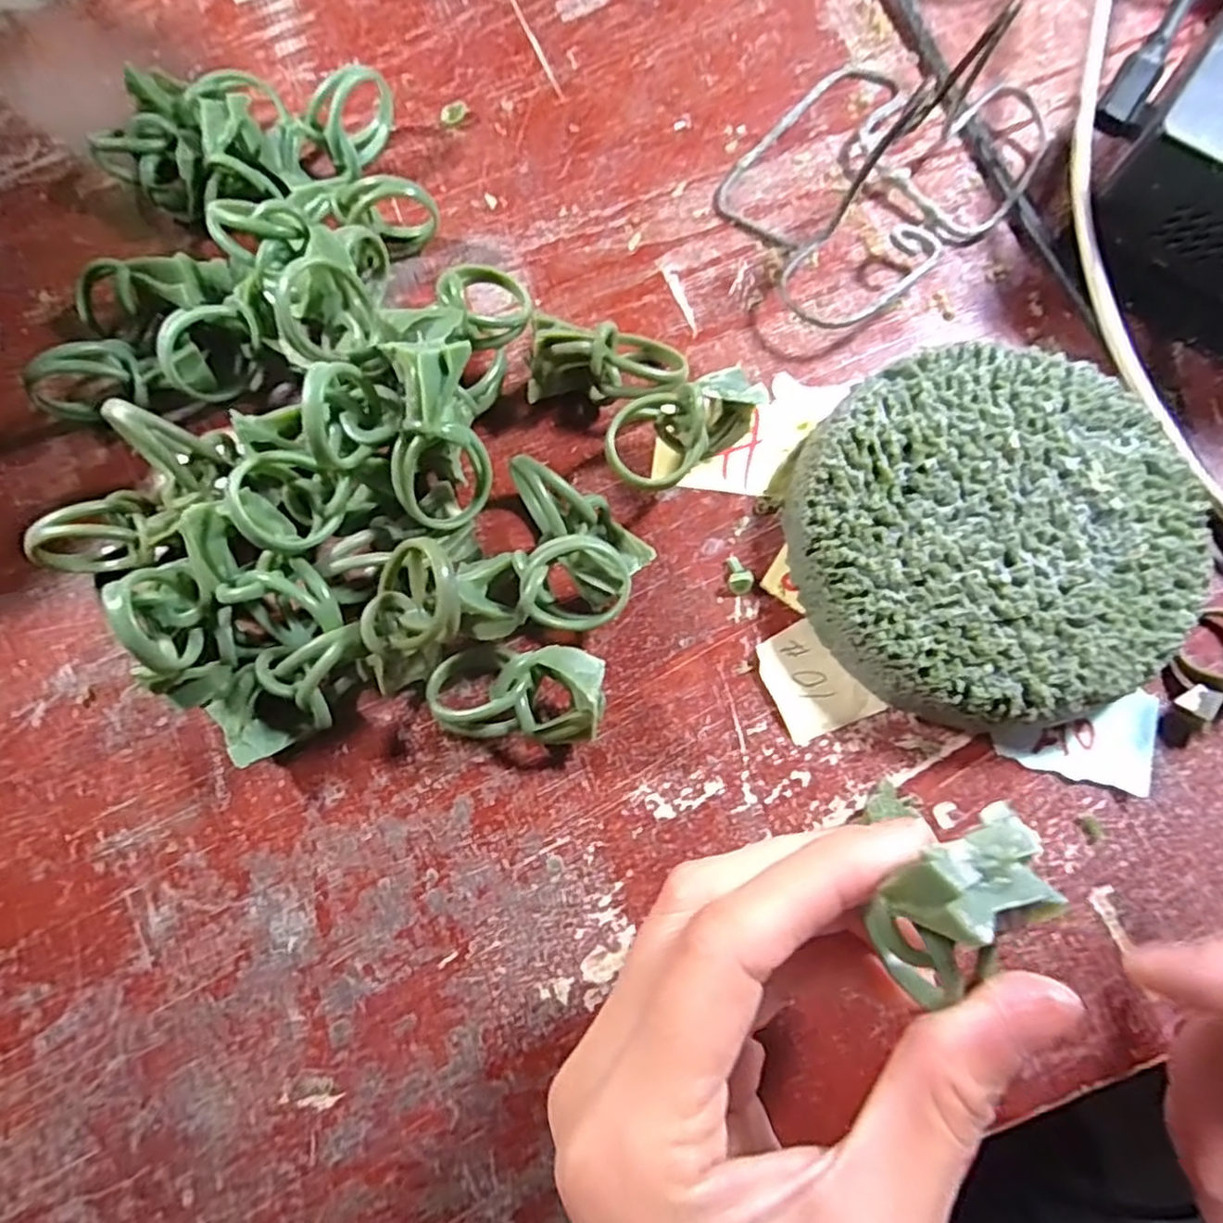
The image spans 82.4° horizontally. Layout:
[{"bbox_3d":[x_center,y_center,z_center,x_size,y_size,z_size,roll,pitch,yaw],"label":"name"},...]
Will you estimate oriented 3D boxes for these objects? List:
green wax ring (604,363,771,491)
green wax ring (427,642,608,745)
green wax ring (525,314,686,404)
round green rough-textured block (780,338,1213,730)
[{"bbox_3d":[0.020,-0.052,0.199,0.047,0.024,0.024,-43,80,-8],"label":"green wax ring"},{"bbox_3d":[-0.025,0.021,0.182,0.046,0.024,0.024,4,78,2],"label":"green wax ring"},{"bbox_3d":[-0.001,-0.072,0.204,0.046,0.022,0.022,0,77,-17],"label":"green wax ring"},{"bbox_3d":[0.100,-0.021,0.190,0.100,0.026,0.098,0,78,1],"label":"round green rough-textured block"}]

